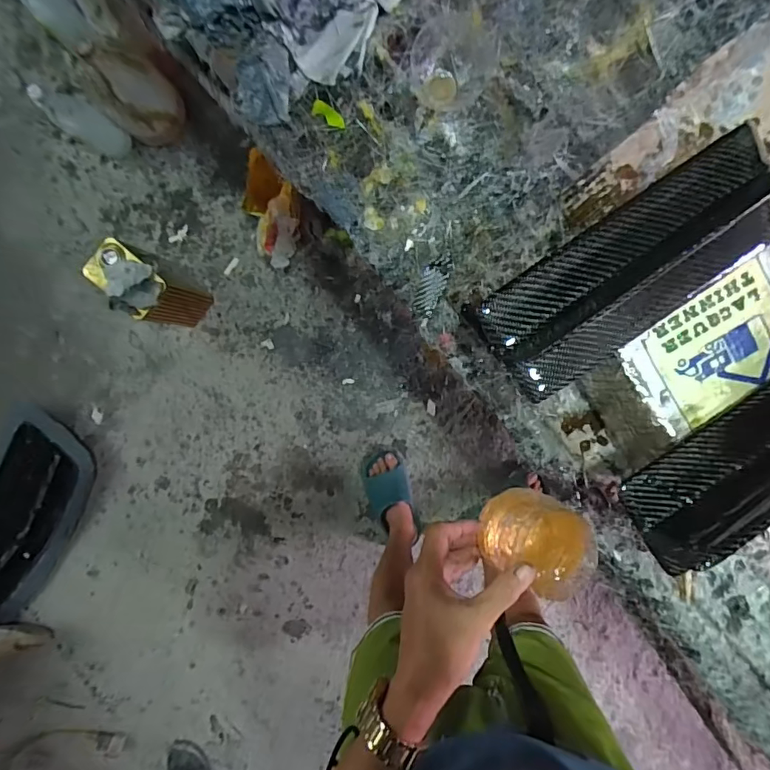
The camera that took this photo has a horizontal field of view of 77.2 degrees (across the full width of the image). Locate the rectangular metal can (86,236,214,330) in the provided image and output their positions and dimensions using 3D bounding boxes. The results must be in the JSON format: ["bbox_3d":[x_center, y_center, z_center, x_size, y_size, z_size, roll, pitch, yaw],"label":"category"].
[{"bbox_3d":[-0.530,-0.226,1.119,0.185,0.262,0.108,41,95,-1],"label":"rectangular metal can"}]

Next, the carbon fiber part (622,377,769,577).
[{"bbox_3d":[0.303,0.039,0.369,0.262,0.081,0.062,-35,93,4],"label":"carbon fiber part"}]

